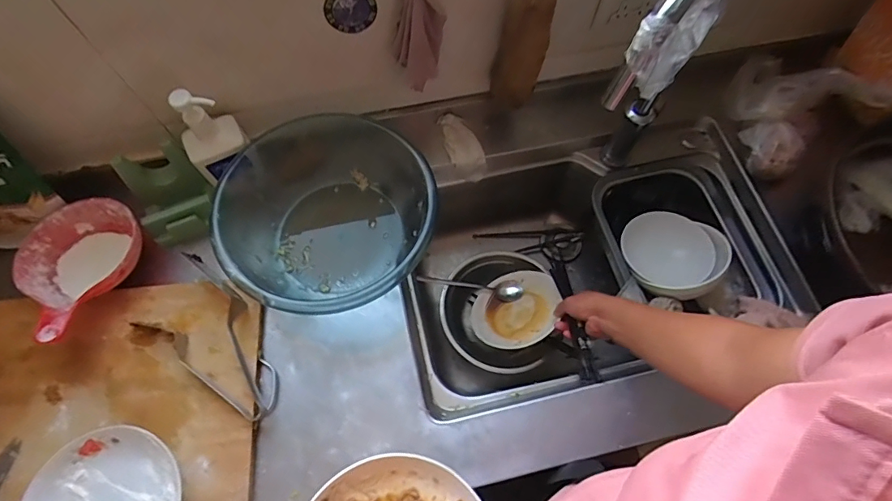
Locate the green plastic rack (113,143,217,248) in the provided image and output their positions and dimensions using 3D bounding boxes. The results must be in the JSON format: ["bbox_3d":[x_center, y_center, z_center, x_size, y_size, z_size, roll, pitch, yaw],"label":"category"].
[{"bbox_3d":[-0.428,-0.091,0.716,0.113,0.107,0.116,-25,70,-10],"label":"green plastic rack"}]

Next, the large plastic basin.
[{"bbox_3d":[-0.176,-0.061,0.719,0.298,0.143,0.281,0,68,-1],"label":"large plastic basin"}]

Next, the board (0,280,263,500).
[{"bbox_3d":[-0.514,0.212,0.628,0.500,0.031,0.337,-5,68,-3],"label":"board"}]

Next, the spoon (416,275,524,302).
[{"bbox_3d":[0.048,0.062,0.903,0.204,0.032,0.038,12,68,4],"label":"spoon"}]

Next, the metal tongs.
[{"bbox_3d":[-0.322,0.119,0.647,0.244,0.049,0.126,33,71,12],"label":"metal tongs"}]

